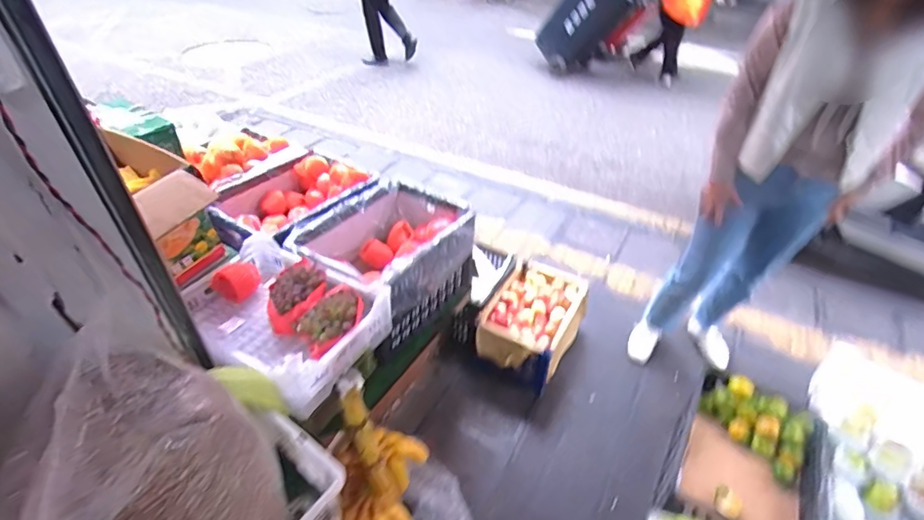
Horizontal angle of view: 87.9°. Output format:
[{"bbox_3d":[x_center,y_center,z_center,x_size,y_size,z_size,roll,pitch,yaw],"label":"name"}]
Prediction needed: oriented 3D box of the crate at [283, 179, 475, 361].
[{"bbox_3d":[-0.226,0.006,1.493,0.383,0.311,0.473,23,45,25],"label":"crate"}]

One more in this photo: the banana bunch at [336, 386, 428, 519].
[{"bbox_3d":[-0.213,0.478,1.139,0.215,0.418,0.276,3,40,3],"label":"banana bunch"}]

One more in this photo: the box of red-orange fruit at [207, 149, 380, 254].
[{"bbox_3d":[-0.571,-0.182,1.584,0.388,0.172,0.507,22,44,24],"label":"box of red-orange fruit"}]

